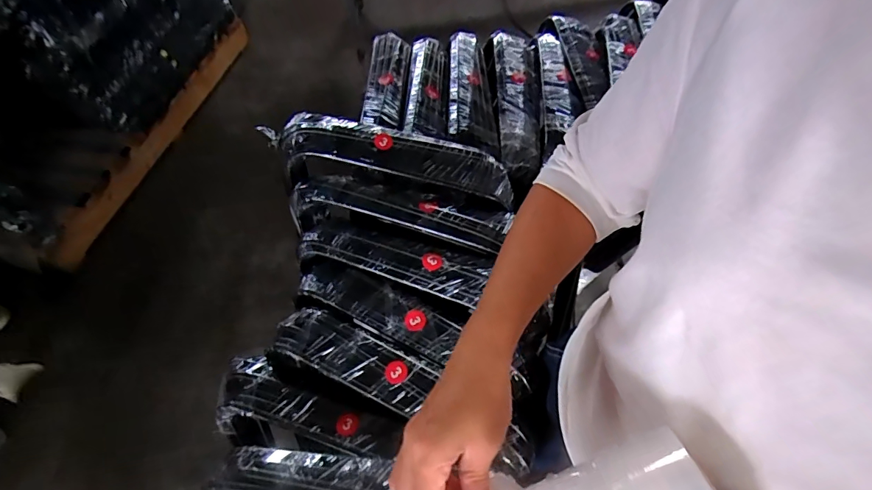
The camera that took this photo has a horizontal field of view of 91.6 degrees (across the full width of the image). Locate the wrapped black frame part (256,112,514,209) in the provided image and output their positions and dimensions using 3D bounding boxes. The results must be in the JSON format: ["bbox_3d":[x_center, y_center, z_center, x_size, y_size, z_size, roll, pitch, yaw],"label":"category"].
[{"bbox_3d":[-0.075,-0.124,0.592,0.368,0.068,0.086,5,60,6],"label":"wrapped black frame part"}]

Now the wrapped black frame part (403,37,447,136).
[{"bbox_3d":[-0.015,-0.265,0.699,0.065,0.029,0.253,-1,60,3],"label":"wrapped black frame part"}]

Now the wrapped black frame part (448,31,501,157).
[{"bbox_3d":[0.057,-0.259,0.698,0.073,0.035,0.274,-2,60,2],"label":"wrapped black frame part"}]

